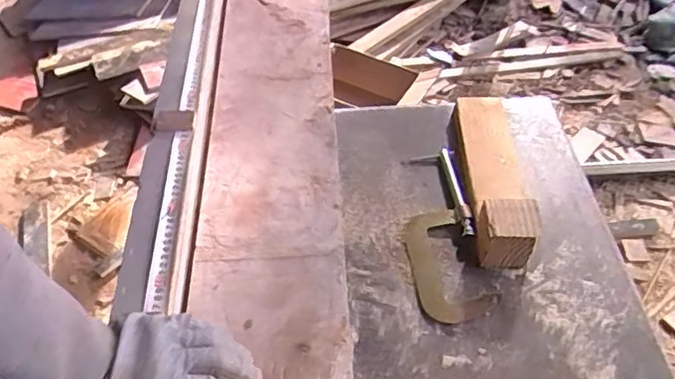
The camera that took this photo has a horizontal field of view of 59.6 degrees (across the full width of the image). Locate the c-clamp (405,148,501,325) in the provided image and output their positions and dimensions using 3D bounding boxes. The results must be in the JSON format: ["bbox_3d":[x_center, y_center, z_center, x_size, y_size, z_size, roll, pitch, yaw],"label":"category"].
[{"bbox_3d":[0.123,0.047,0.715,0.087,0.017,0.243,-5,49,-5],"label":"c-clamp"}]

